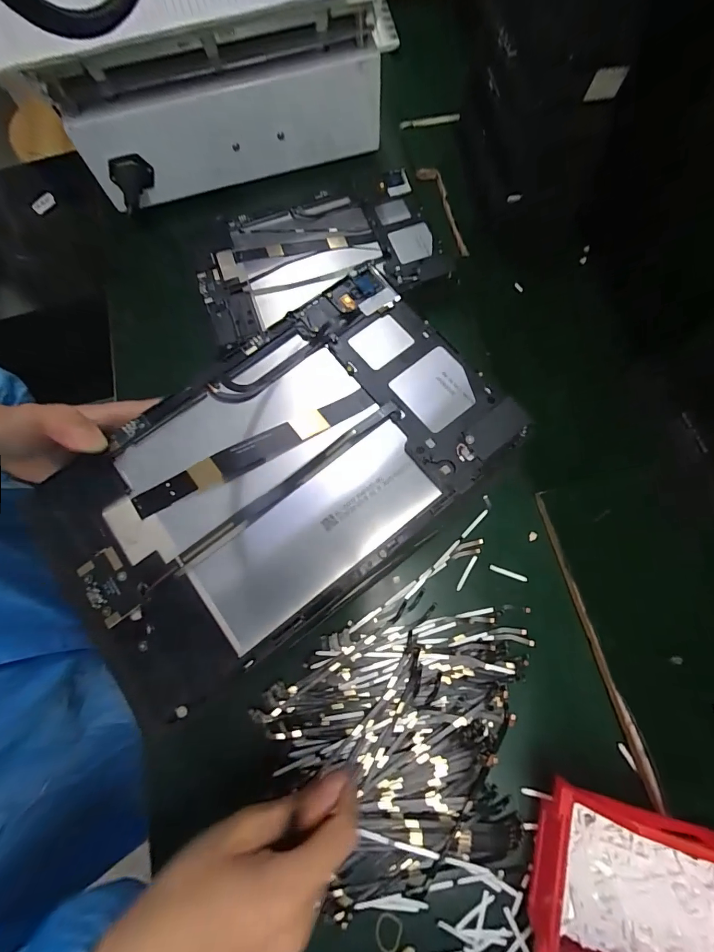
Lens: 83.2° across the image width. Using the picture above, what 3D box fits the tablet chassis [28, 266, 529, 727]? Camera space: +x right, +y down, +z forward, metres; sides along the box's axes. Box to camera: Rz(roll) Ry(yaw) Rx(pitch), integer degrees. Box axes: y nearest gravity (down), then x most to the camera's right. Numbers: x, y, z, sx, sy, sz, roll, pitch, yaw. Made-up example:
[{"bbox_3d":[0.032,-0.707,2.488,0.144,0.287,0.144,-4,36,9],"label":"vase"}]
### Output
[{"bbox_3d":[-0.043,-0.002,0.220,0.241,0.016,0.149,-35,77,-10],"label":"tablet chassis"}]

